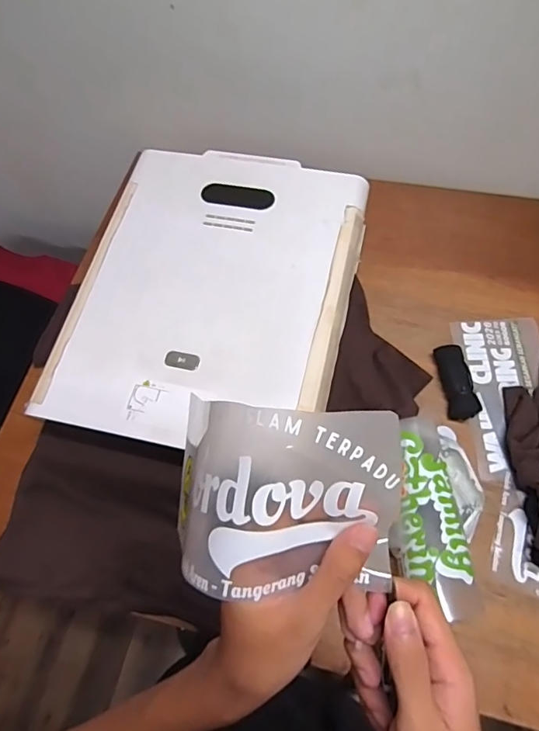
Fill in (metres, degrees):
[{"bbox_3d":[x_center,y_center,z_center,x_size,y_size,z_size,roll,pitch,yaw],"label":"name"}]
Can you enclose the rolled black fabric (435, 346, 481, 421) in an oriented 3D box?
[{"bbox_3d":[0.315,0.026,0.796,0.052,0.025,0.128,-7,65,0],"label":"rolled black fabric"}]

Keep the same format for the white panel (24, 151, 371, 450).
[{"bbox_3d":[-0.081,-0.122,0.717,0.397,0.029,0.494,11,66,8],"label":"white panel"}]

